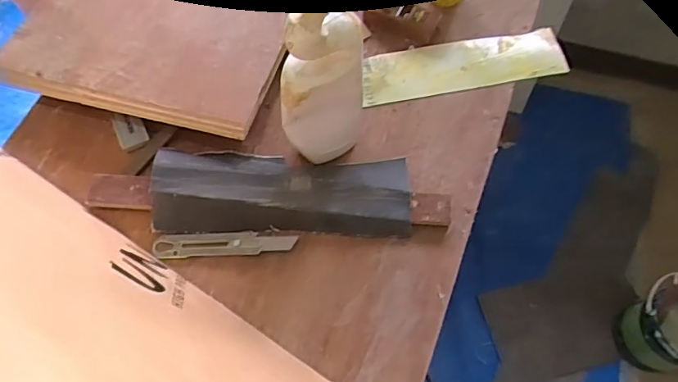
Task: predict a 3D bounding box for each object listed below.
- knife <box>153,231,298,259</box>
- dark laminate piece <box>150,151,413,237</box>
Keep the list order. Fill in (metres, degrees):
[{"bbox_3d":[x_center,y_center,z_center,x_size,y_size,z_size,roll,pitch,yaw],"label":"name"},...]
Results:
[{"bbox_3d":[-0.137,0.062,0.609,0.167,0.009,0.029,-1,65,-2],"label":"knife"},{"bbox_3d":[-0.067,-0.002,0.621,0.307,0.033,0.104,2,65,-1],"label":"dark laminate piece"}]

